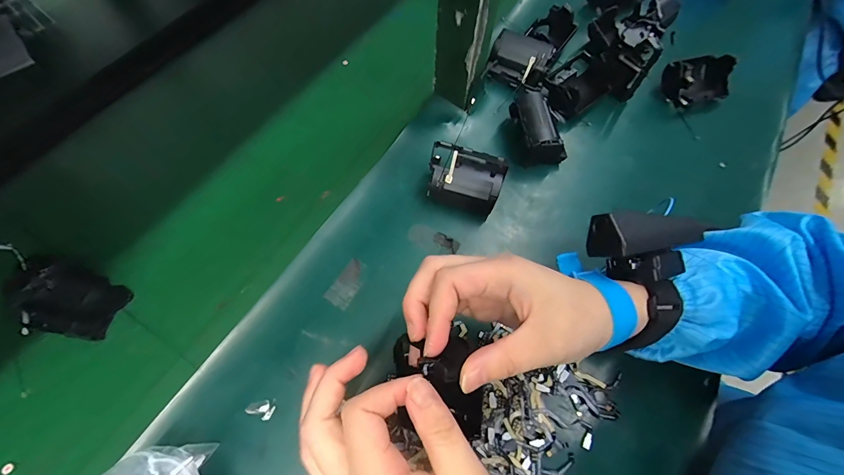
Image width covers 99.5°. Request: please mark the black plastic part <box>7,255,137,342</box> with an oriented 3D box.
[{"bbox_3d":[-0.277,0.044,0.276,0.053,0.072,0.045,26,67,9],"label":"black plastic part"}]

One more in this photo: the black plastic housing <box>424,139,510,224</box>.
[{"bbox_3d":[0.039,-0.051,0.337,0.069,0.048,0.047,15,65,4],"label":"black plastic housing"}]

